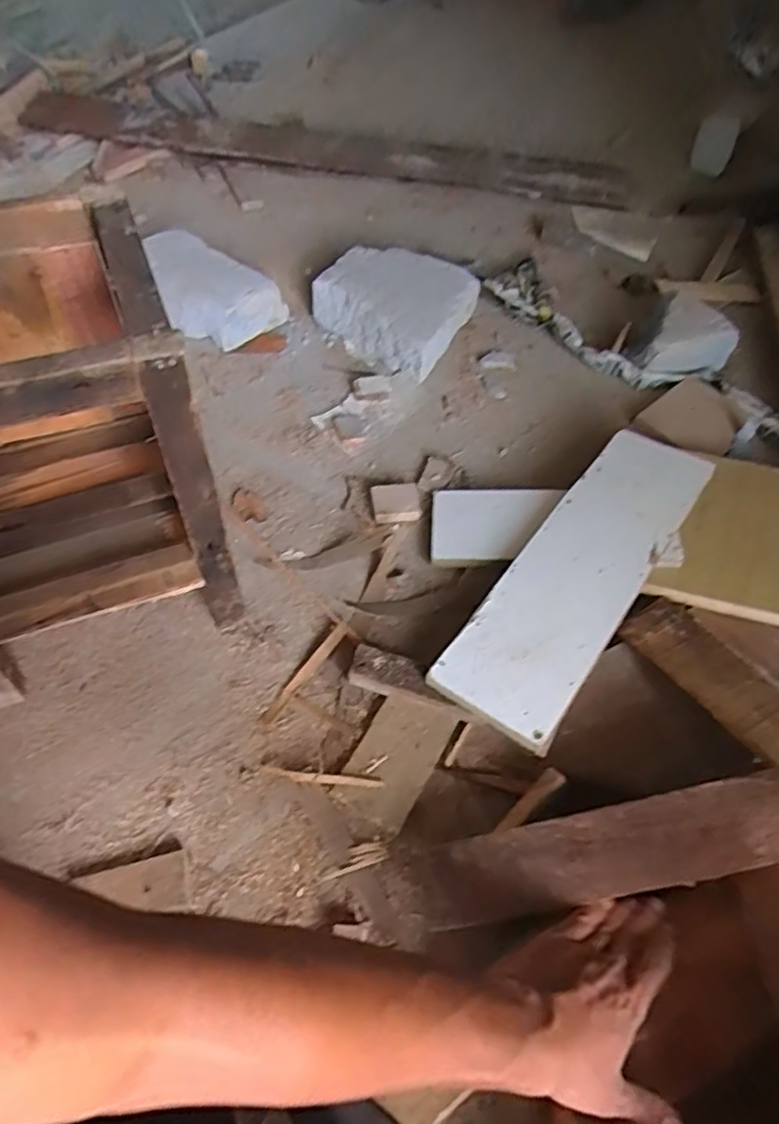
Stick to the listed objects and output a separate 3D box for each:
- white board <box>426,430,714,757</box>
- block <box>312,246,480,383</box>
[{"bbox_3d":[0.204,0.004,0.668,0.125,0.017,0.399,33,62,19],"label":"white board"},{"bbox_3d":[0.013,-0.373,0.929,0.221,0.070,0.185,37,62,19],"label":"block"}]

